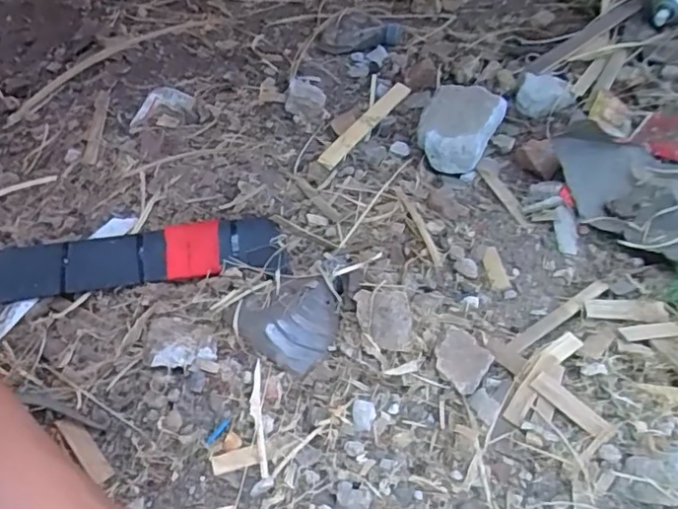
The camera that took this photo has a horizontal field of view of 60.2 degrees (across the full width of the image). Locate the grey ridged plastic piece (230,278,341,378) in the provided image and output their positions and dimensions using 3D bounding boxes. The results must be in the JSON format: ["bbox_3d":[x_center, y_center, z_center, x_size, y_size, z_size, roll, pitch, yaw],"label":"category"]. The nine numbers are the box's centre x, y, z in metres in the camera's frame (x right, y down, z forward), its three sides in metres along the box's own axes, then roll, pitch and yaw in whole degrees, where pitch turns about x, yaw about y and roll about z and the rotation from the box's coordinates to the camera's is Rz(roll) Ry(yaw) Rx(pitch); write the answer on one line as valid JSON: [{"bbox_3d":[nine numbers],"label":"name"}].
[{"bbox_3d":[-0.047,0.055,0.514,0.087,0.022,0.078,16,51,19],"label":"grey ridged plastic piece"}]

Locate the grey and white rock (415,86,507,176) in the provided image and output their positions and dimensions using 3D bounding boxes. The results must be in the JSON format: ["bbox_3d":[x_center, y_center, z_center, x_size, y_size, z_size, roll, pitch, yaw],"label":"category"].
[{"bbox_3d":[0.138,-0.153,0.686,0.087,0.047,0.116,21,52,23],"label":"grey and white rock"}]

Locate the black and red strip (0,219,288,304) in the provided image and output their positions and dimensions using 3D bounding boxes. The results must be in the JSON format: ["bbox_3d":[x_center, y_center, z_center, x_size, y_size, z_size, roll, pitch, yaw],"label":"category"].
[{"bbox_3d":[-0.204,0.008,0.573,0.303,0.035,0.064,-5,46,3],"label":"black and red strip"}]

